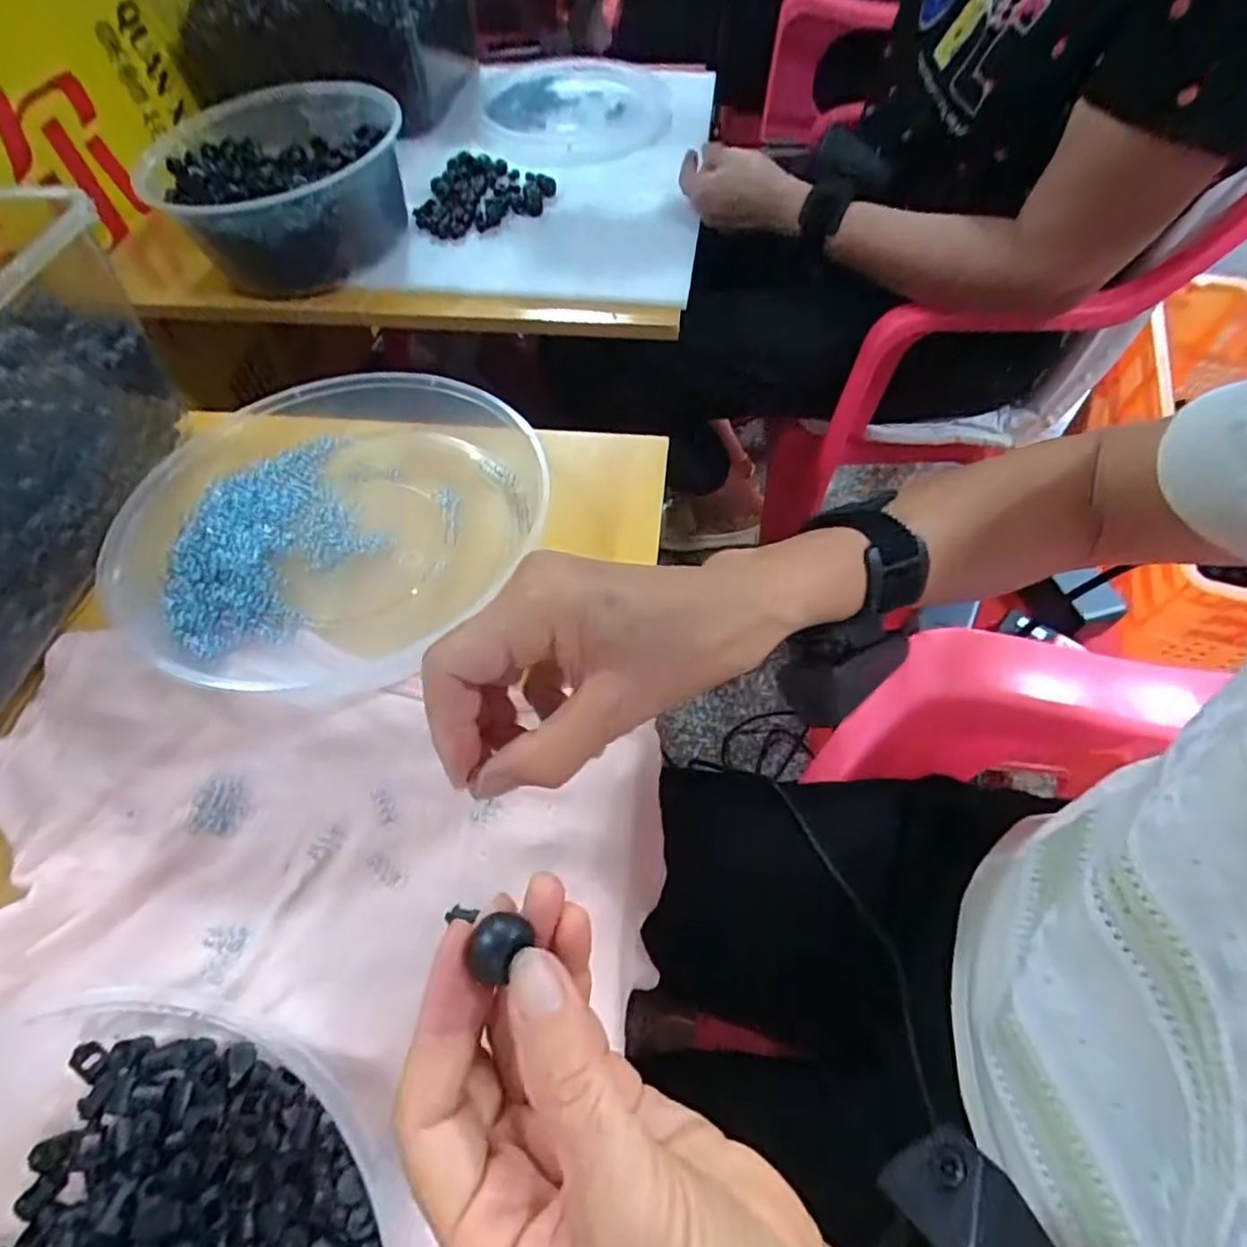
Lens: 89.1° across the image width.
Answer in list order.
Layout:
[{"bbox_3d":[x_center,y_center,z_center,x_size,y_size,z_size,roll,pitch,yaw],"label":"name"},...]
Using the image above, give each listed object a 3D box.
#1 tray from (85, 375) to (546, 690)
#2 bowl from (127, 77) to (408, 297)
[{"bbox_3d":[-0.173,-0.062,0.372,0.239,0.031,0.210,4,58,4],"label":"tray"},{"bbox_3d":[-0.319,-0.438,0.621,0.220,0.086,0.255,-11,58,-4],"label":"bowl"}]

